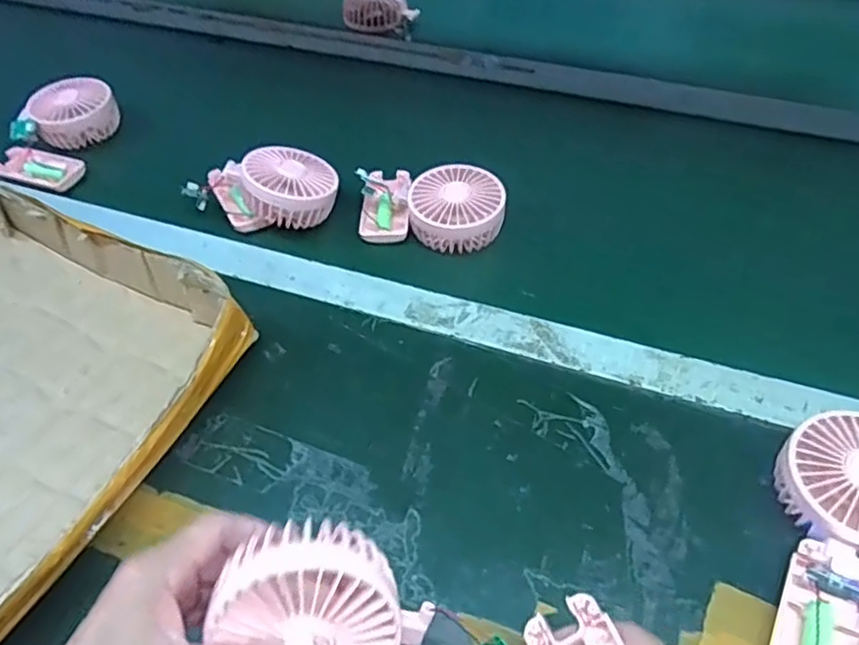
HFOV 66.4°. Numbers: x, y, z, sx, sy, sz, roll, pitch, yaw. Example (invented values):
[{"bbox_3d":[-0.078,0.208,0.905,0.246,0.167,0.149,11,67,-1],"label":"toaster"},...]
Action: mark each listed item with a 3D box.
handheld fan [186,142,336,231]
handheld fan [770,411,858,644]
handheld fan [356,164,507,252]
[{"bbox_3d":[-0.157,-0.128,0.619,0.137,0.056,0.075,0,48,2],"label":"handheld fan"},{"bbox_3d":[0.242,0.137,0.386,0.082,0.031,0.179,22,65,20],"label":"handheld fan"},{"bbox_3d":[0.003,-0.115,0.612,0.134,0.038,0.092,9,49,10],"label":"handheld fan"}]

